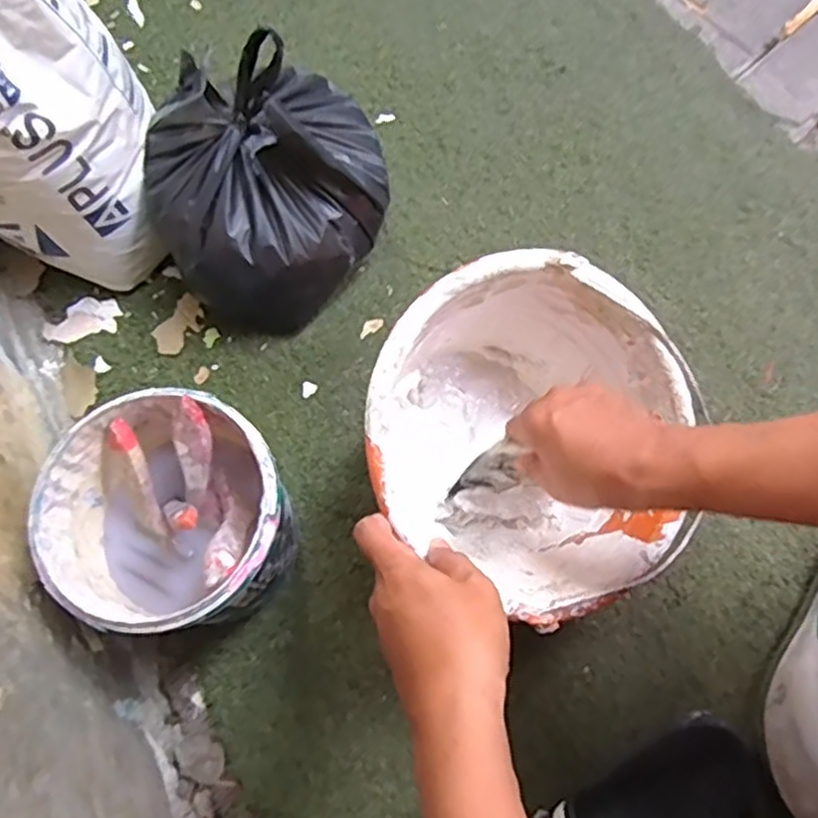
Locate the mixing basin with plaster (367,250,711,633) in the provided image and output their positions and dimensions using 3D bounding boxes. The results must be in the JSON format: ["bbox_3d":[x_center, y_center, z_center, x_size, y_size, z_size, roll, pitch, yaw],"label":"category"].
[{"bbox_3d":[0.081,0.020,0.542,0.250,0.161,0.250,2,85,-20],"label":"mixing basin with plaster"}]

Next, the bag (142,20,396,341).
[{"bbox_3d":[-0.123,-0.205,0.628,0.219,0.179,0.179,-38,74,-9],"label":"bag"}]

